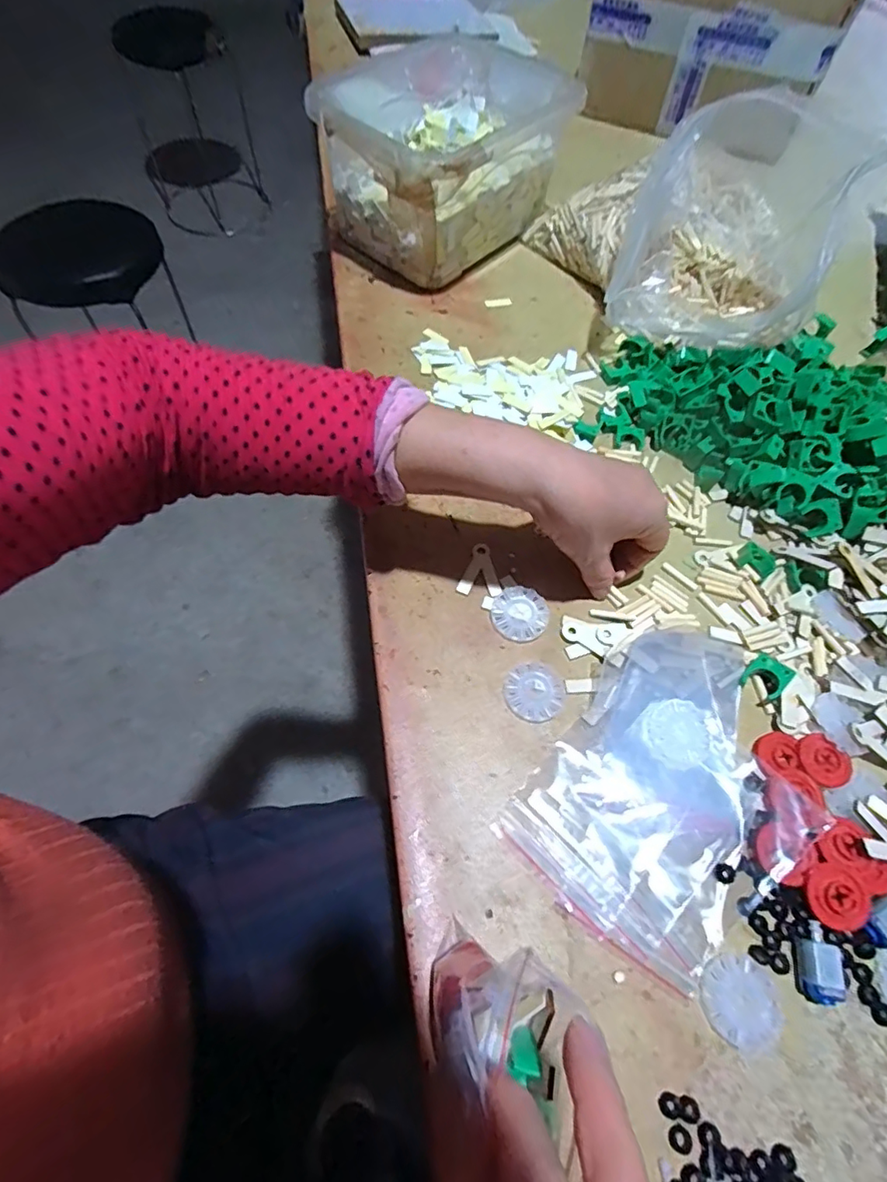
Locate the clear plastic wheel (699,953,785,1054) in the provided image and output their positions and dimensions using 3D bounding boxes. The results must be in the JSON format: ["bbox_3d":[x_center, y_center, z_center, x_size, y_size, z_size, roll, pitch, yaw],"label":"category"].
[{"bbox_3d":[0.154,0.212,0.276,0.039,0.006,0.040,2,62,-3],"label":"clear plastic wheel"}]

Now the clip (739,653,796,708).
[{"bbox_3d":[0.216,0.059,0.361,0.030,0.007,0.026,-52,54,16],"label":"clip"}]

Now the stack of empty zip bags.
[{"bbox_3d":[0.143,0.114,0.325,0.138,0.016,0.190,37,65,15],"label":"stack of empty zip bags"}]

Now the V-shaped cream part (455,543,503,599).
[{"bbox_3d":[0.023,-0.014,0.393,0.029,0.004,0.044,-8,62,-8],"label":"V-shaped cream part"}]

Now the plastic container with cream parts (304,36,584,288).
[{"bbox_3d":[0.006,-0.449,0.558,0.186,0.122,0.260,36,65,15],"label":"plastic container with cream parts"}]

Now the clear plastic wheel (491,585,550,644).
[{"bbox_3d":[0.054,0.016,0.377,0.039,0.007,0.038,2,62,-3],"label":"clear plastic wheel"}]

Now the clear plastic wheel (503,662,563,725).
[{"bbox_3d":[0.060,0.066,0.352,0.037,0.006,0.040,2,62,-3],"label":"clear plastic wheel"}]

